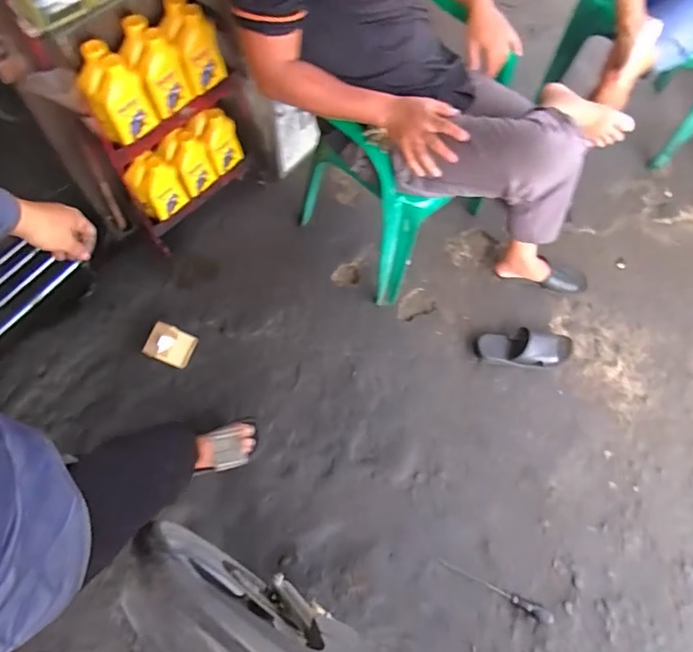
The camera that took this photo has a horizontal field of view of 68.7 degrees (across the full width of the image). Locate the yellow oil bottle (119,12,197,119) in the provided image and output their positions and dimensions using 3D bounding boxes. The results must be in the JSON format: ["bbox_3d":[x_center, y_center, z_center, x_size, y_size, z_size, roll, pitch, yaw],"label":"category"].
[{"bbox_3d":[-0.446,-0.604,1.195,0.115,0.218,0.068,-43,50,-17],"label":"yellow oil bottle"}]

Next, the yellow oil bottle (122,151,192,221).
[{"bbox_3d":[-0.553,-0.406,1.465,0.099,0.192,0.117,37,69,14],"label":"yellow oil bottle"}]

